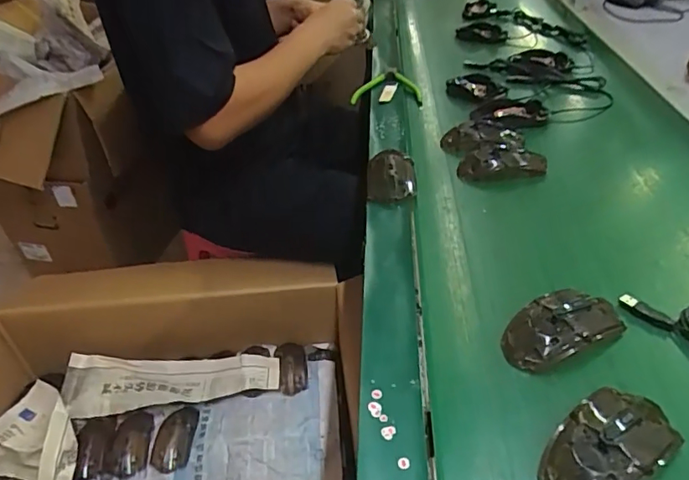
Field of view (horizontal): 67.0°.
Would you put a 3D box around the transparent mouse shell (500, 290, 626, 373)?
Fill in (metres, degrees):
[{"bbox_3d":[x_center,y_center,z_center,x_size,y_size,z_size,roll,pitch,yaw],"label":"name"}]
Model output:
[{"bbox_3d":[0.185,0.073,0.443,0.106,0.029,0.053,-19,39,-16],"label":"transparent mouse shell"}]

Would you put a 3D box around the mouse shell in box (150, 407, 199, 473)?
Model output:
[{"bbox_3d":[-0.272,0.314,0.832,0.055,0.026,0.106,-4,38,2],"label":"mouse shell in box"}]

